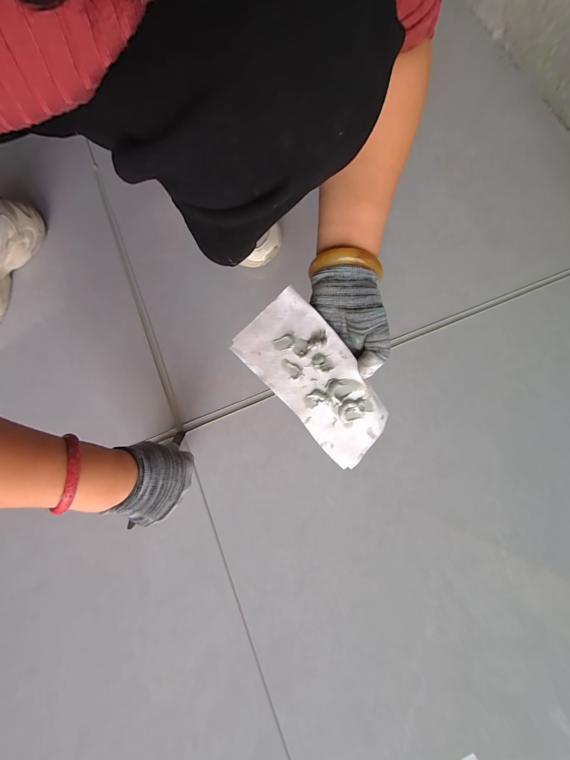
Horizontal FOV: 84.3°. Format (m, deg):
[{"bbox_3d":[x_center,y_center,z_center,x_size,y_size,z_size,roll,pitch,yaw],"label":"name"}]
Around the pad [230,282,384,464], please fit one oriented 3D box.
[{"bbox_3d":[0.033,0.004,0.308,0.079,0.022,0.174,-41,100,-8],"label":"pad"}]

